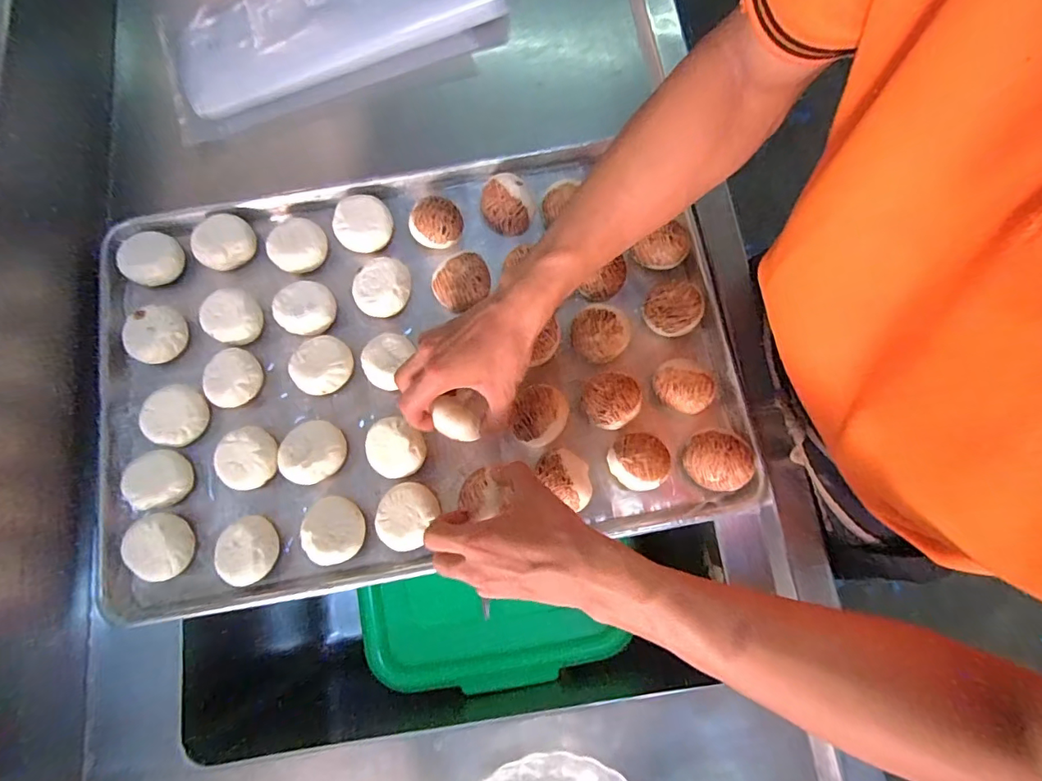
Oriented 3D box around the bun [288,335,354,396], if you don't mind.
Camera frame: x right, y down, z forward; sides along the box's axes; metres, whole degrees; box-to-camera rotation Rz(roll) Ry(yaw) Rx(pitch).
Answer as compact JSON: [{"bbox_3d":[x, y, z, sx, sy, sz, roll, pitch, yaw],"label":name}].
[{"bbox_3d":[-0.191,-0.024,0.486,0.056,0.034,0.053,0,78,0],"label":"bun"}]

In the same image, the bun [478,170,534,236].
[{"bbox_3d":[-0.016,-0.195,0.514,0.052,0.035,0.061,-19,79,-3],"label":"bun"}]

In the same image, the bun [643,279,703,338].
[{"bbox_3d":[0.146,-0.080,0.484,0.052,0.034,0.048,0,78,0],"label":"bun"}]

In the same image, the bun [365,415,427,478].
[{"bbox_3d":[-0.117,0.055,0.469,0.056,0.035,0.048,35,81,7],"label":"bun"}]

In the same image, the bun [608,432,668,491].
[{"bbox_3d":[0.105,0.063,0.453,0.047,0.042,0.048,0,78,0],"label":"bun"}]

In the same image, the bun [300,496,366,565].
[{"bbox_3d":[-0.165,0.123,0.447,0.049,0.036,0.055,-15,78,-3],"label":"bun"}]

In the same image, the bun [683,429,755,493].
[{"bbox_3d":[0.176,0.064,0.452,0.052,0.042,0.053,-11,78,-2],"label":"bun"}]

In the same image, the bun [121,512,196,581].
[{"bbox_3d":[-0.320,0.140,0.447,0.048,0.034,0.055,-19,79,-3],"label":"bun"}]

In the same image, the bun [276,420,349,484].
[{"bbox_3d":[-0.193,0.057,0.466,0.056,0.036,0.052,0,78,0],"label":"bun"}]

